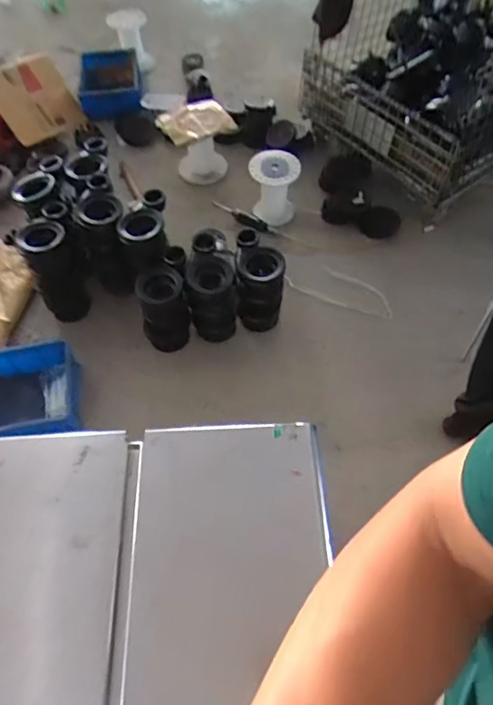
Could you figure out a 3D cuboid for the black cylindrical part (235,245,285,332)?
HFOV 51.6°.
[{"bbox_3d":[0.041,-0.217,1.710,0.153,0.239,0.151,-1,56,1],"label":"black cylindrical part"}]

